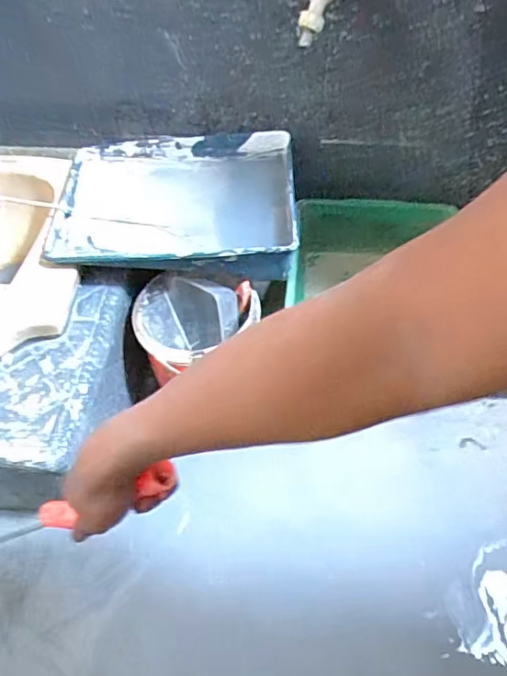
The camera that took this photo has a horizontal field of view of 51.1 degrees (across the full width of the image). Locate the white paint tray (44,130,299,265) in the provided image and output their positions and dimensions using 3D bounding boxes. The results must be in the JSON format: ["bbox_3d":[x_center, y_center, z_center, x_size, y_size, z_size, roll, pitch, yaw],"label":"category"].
[{"bbox_3d":[-0.118,-0.219,0.830,0.354,0.059,0.299,-1,52,2],"label":"white paint tray"}]

